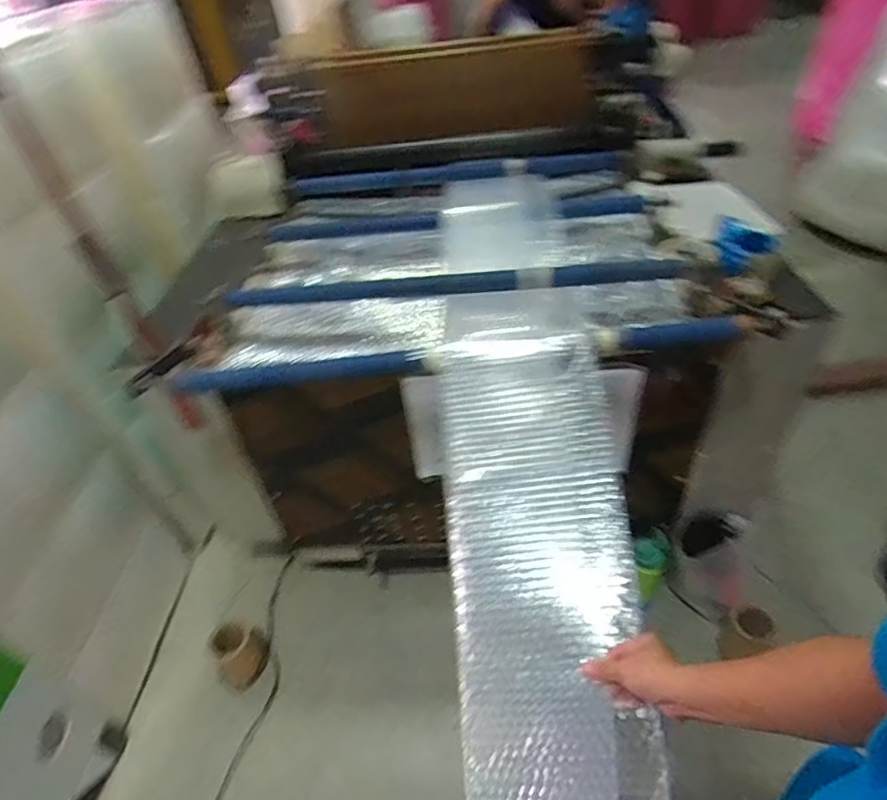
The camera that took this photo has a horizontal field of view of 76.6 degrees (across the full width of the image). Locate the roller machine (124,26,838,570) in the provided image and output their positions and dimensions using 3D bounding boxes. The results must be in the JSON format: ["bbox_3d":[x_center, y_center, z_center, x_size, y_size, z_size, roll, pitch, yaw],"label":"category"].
[{"bbox_3d":[0.084,-0.069,1.356,1.228,0.728,0.894,1,42,10],"label":"roller machine"}]

